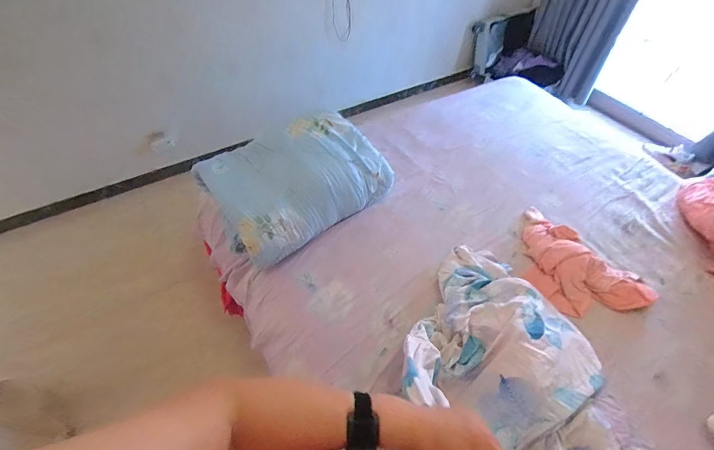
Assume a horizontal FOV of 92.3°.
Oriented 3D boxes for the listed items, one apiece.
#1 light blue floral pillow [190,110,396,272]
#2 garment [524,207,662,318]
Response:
[{"bbox_3d":[-0.203,-0.156,1.197,0.566,0.205,0.342,-33,59,-24],"label":"light blue floral pillow"},{"bbox_3d":[0.726,0.131,1.139,0.260,0.118,0.441,-34,59,-25],"label":"garment"}]

